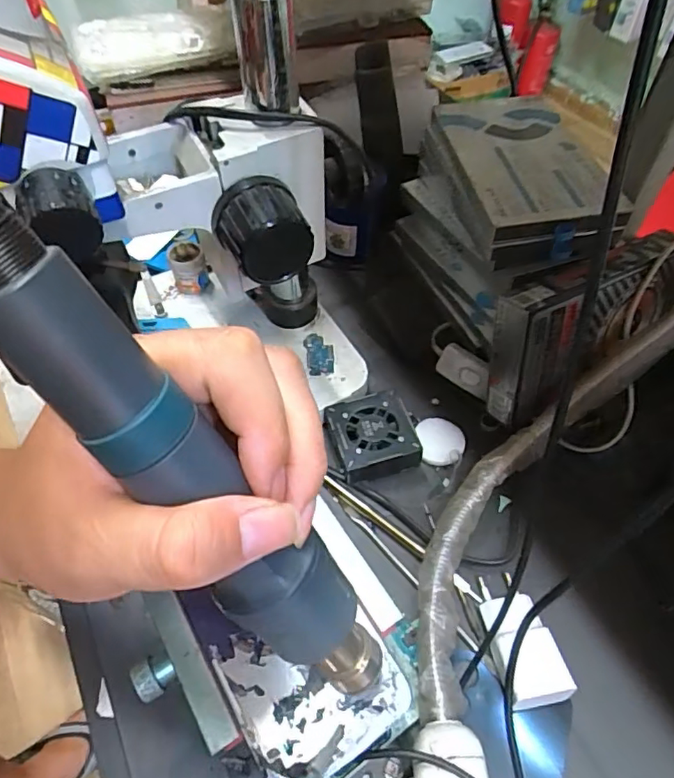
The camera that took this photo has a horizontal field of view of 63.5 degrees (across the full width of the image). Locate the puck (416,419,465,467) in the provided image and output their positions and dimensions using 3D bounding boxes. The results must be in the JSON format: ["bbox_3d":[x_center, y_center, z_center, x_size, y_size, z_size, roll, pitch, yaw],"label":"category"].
[{"bbox_3d":[0.078,0.038,0.411,0.033,0.008,0.038,-5,54,-4],"label":"puck"}]

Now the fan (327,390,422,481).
[{"bbox_3d":[0.026,0.036,0.404,0.058,0.028,0.056,-12,55,-9],"label":"fan"}]

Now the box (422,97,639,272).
[{"bbox_3d":[0.136,-0.159,0.420,0.104,0.056,0.171,-8,54,-6],"label":"box"}]

